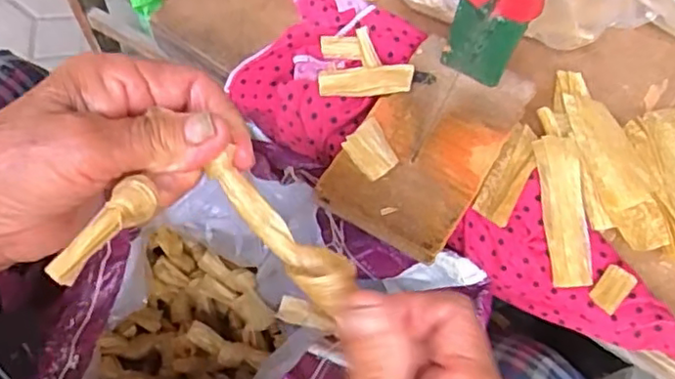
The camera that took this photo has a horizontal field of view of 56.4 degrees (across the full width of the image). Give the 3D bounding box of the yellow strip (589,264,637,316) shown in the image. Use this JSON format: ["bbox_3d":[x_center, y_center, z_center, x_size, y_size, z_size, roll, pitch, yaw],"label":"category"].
[{"bbox_3d":[0.151,0.054,0.346,0.016,0.004,0.025,37,84,21],"label":"yellow strip"}]

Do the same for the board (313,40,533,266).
[{"bbox_3d":[0.055,-0.027,0.372,0.076,0.013,0.132,32,68,12],"label":"board"}]

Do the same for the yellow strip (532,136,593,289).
[{"bbox_3d":[0.130,0.012,0.362,0.023,0.006,0.088,-4,77,4],"label":"yellow strip"}]

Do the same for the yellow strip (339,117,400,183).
[{"bbox_3d":[0.020,-0.023,0.361,0.026,0.007,0.030,-37,72,-17],"label":"yellow strip"}]

